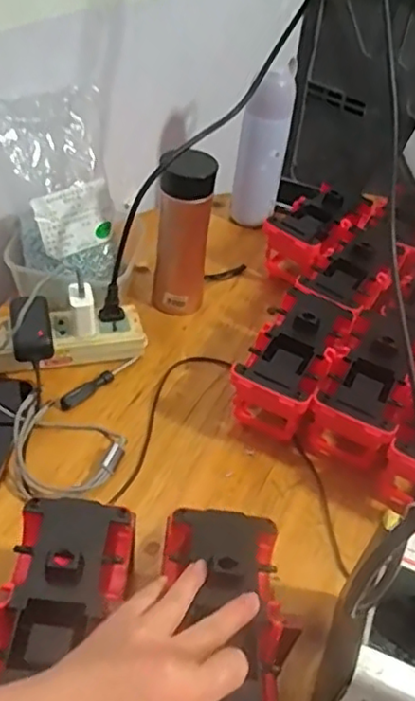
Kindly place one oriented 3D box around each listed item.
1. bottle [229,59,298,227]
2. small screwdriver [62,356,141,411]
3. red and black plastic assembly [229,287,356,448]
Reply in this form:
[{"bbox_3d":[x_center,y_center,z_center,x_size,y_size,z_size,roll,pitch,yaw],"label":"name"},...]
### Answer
[{"bbox_3d":[0.075,-0.278,0.880,0.068,0.215,0.056,8,45,2],"label":"bottle"},{"bbox_3d":[-0.116,0.033,0.685,0.106,0.010,0.019,-33,56,-32],"label":"small screwdriver"},{"bbox_3d":[0.090,0.018,0.665,0.078,0.097,0.161,22,47,16],"label":"red and black plastic assembly"}]

